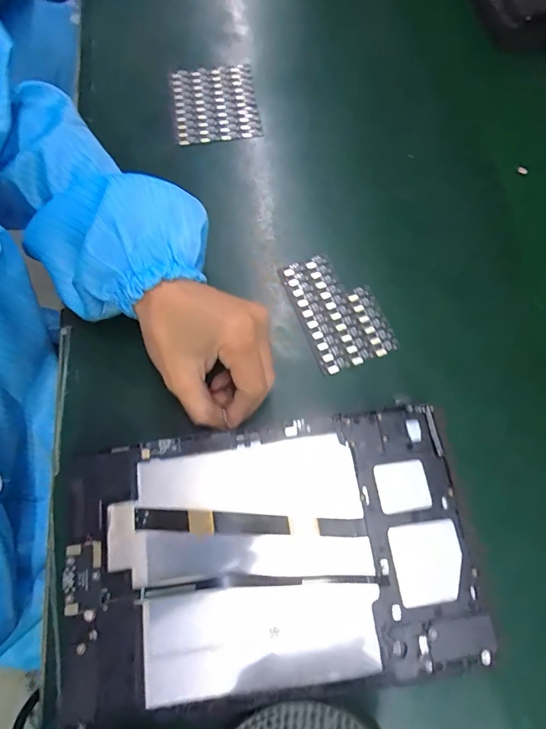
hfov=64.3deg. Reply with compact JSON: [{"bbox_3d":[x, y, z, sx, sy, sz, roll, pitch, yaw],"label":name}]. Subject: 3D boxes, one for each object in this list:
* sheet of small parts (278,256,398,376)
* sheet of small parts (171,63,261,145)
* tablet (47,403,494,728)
[{"bbox_3d":[0.050,-0.044,0.346,0.061,0.006,0.097,-19,69,-8],"label":"sheet of small parts"},{"bbox_3d":[-0.058,-0.259,0.433,0.080,0.009,0.093,-9,68,-5],"label":"sheet of small parts"},{"bbox_3d":[-0.008,0.114,0.265,0.244,0.017,0.147,-7,68,-4],"label":"tablet"}]

